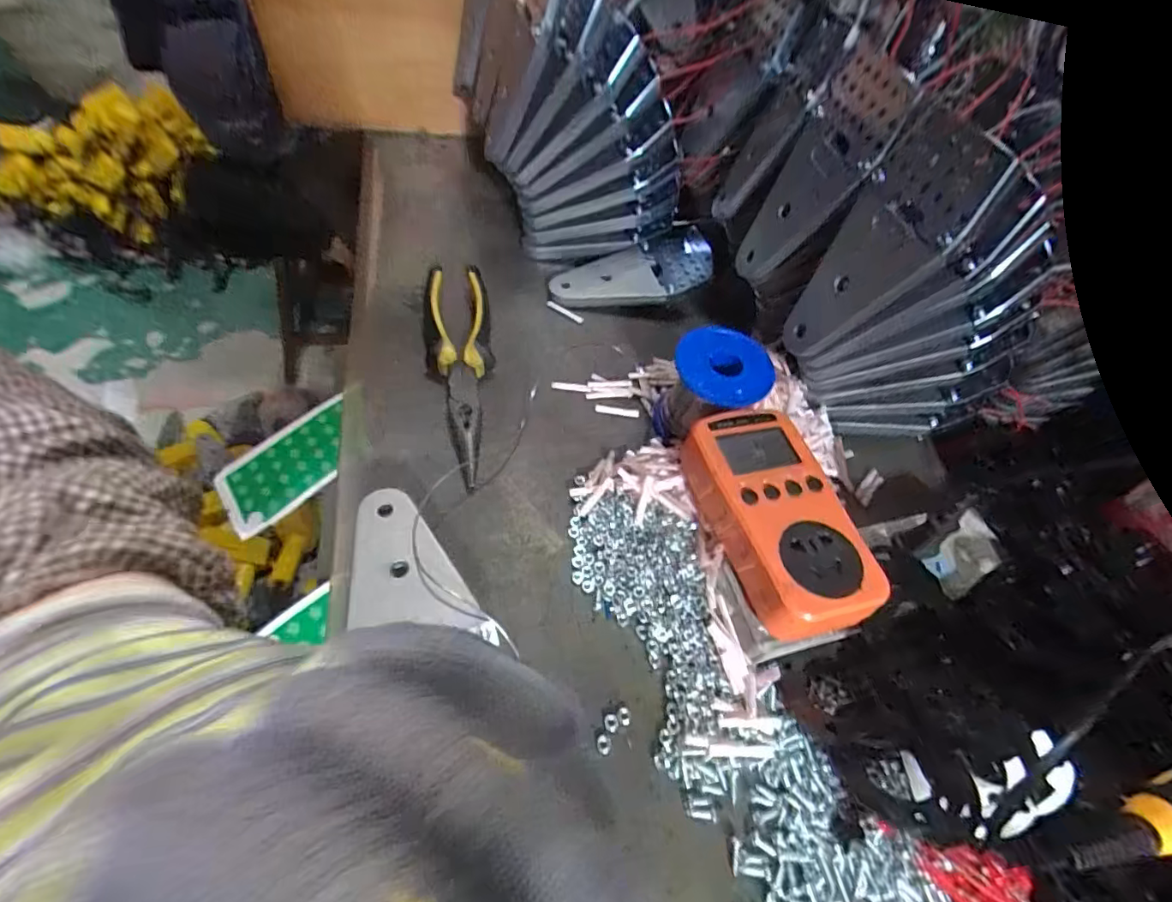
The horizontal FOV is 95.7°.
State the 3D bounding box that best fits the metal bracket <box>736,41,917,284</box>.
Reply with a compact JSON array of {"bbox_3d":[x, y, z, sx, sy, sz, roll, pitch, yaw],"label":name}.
[{"bbox_3d":[0.135,-0.160,0.320,0.008,0.131,0.059,0,51,-28],"label":"metal bracket"}]

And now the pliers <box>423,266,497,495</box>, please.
[{"bbox_3d":[-0.087,-0.057,0.368,0.046,0.029,0.177,-4,54,-12],"label":"pliers"}]

